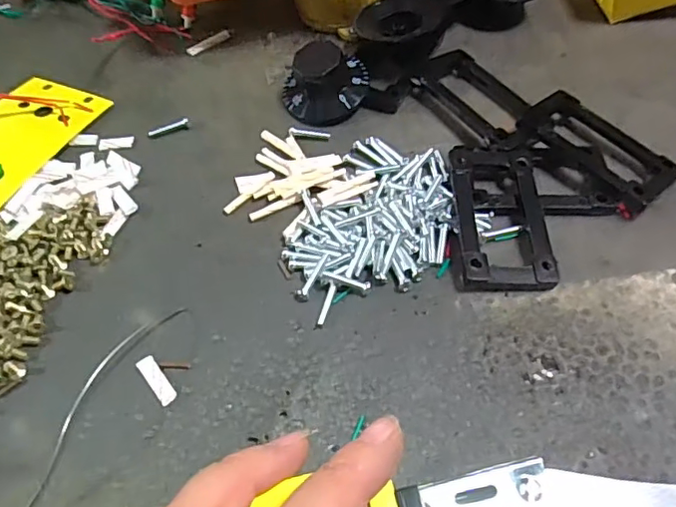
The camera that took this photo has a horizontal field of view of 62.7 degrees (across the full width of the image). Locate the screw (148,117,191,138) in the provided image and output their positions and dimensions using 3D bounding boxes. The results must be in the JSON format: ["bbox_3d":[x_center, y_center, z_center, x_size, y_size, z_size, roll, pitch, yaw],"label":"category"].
[{"bbox_3d":[-0.093,-0.069,0.307,0.023,0.005,0.005,-18,58,-10],"label":"screw"}]

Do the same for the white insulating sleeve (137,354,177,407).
[{"bbox_3d":[-0.074,0.051,0.226,0.007,0.004,0.022,-35,63,-19],"label":"white insulating sleeve"}]

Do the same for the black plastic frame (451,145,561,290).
[{"bbox_3d":[0.074,-0.021,0.262,0.043,0.010,0.085,0,57,1],"label":"black plastic frame"}]

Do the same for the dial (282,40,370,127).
[{"bbox_3d":[-0.006,-0.094,0.305,0.046,0.028,0.043,-8,57,-4],"label":"dial"}]

